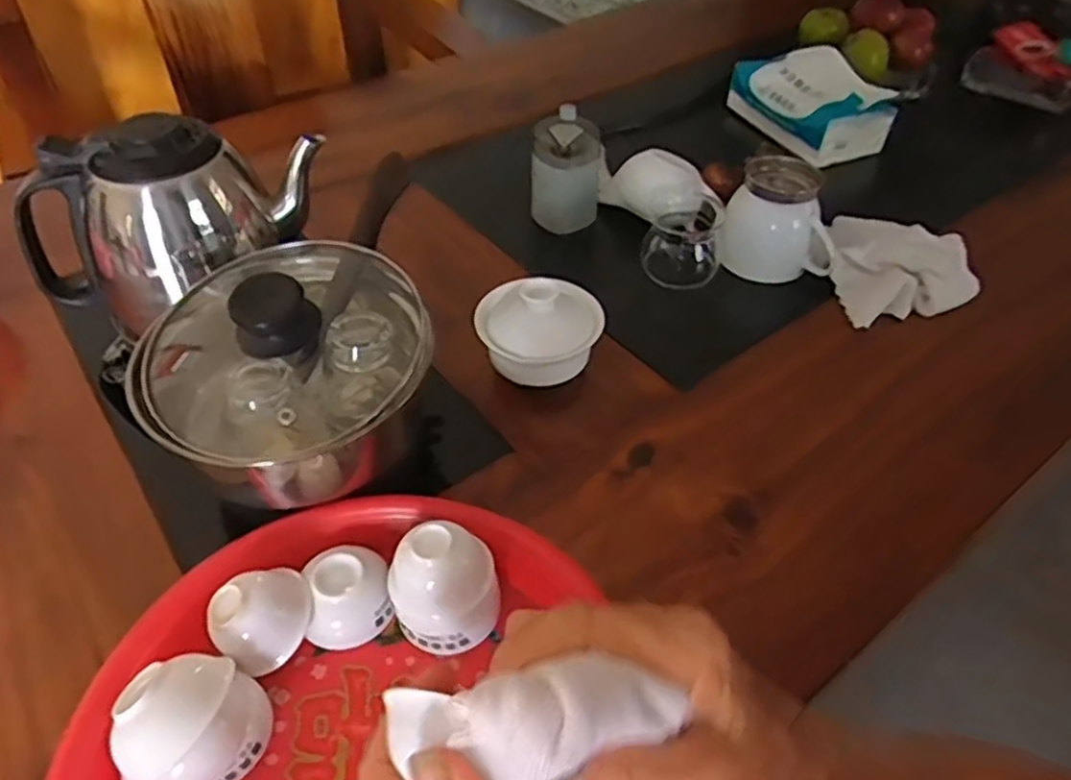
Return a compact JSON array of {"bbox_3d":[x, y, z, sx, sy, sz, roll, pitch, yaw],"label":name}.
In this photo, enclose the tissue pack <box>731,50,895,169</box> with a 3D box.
[{"bbox_3d":[0.288,-0.305,0.766,0.088,0.066,0.157,-17,49,-16],"label":"tissue pack"}]

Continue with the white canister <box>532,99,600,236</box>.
[{"bbox_3d":[0.026,-0.187,0.634,0.058,0.085,0.054,4,46,3],"label":"white canister"}]

